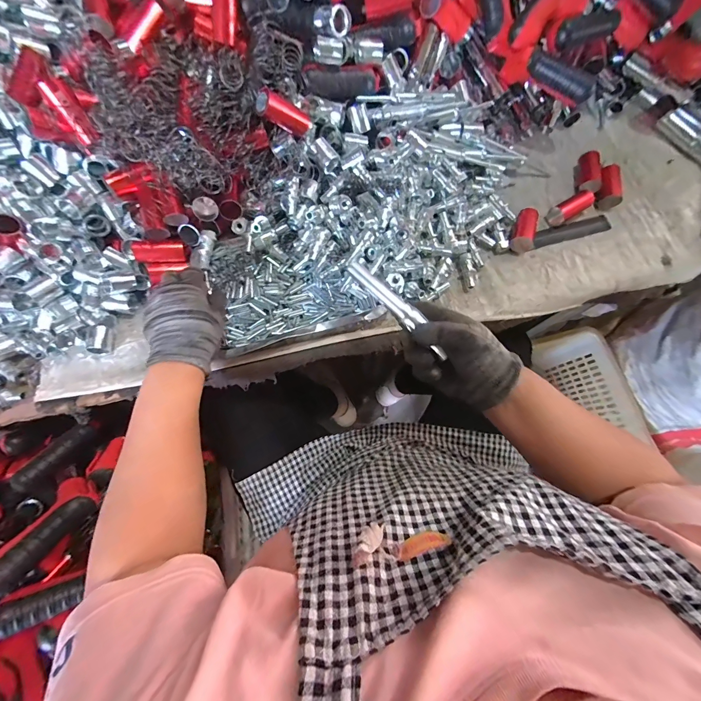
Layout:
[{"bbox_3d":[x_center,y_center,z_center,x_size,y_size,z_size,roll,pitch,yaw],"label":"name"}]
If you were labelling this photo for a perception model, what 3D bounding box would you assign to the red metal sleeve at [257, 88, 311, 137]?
[{"bbox_3d":[-0.083,-0.292,0.399,0.067,0.023,0.027,7,69,-38],"label":"red metal sleeve"}]

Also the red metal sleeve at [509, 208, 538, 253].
[{"bbox_3d":[0.260,-0.178,0.477,0.028,0.023,0.063,21,75,5],"label":"red metal sleeve"}]

